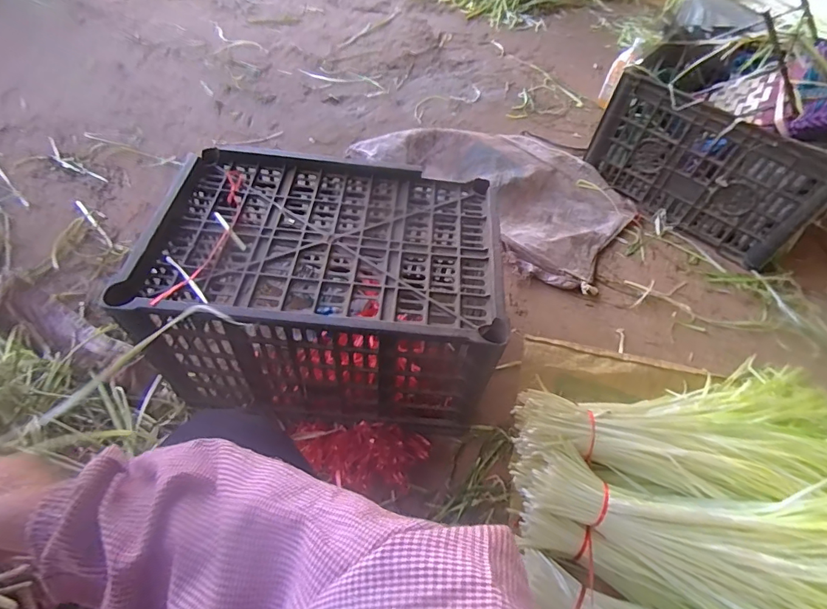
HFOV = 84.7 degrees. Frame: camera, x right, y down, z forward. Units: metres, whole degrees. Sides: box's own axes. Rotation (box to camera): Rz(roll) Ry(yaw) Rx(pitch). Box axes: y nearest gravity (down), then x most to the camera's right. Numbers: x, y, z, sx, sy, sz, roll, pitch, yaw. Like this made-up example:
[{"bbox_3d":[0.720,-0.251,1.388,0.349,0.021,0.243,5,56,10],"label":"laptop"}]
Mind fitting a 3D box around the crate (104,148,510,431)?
[{"bbox_3d":[-0.135,-0.032,0.741,0.483,0.255,0.350,4,54,-4],"label":"crate"}]

